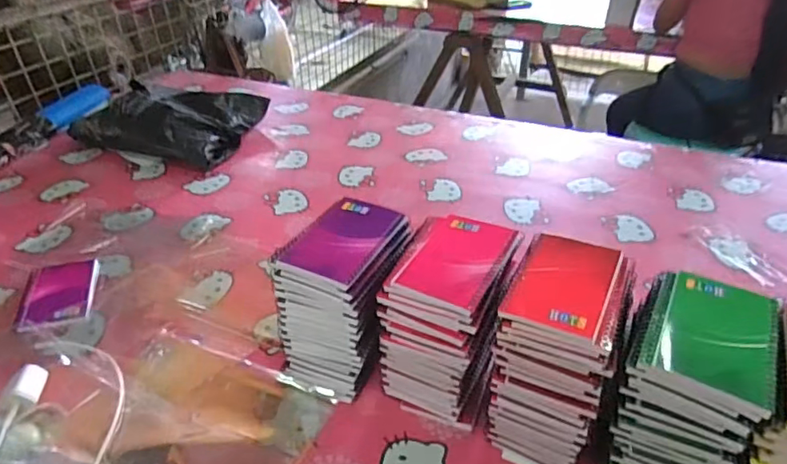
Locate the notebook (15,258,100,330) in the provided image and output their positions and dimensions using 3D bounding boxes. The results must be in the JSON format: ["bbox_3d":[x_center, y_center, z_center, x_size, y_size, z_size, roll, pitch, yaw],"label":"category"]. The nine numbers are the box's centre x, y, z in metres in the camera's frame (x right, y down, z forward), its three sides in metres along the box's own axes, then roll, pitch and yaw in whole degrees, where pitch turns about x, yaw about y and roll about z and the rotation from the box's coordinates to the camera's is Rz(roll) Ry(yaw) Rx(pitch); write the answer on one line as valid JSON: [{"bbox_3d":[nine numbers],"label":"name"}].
[{"bbox_3d":[-0.466,0.083,0.754,0.091,0.008,0.138,-11,37,-15],"label":"notebook"}]

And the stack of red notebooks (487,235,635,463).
[{"bbox_3d":[0.161,0.123,0.540,0.100,0.183,0.141,16,39,20],"label":"stack of red notebooks"}]

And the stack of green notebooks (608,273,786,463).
[{"bbox_3d":[0.264,0.153,0.494,0.105,0.184,0.123,21,41,26],"label":"stack of green notebooks"}]

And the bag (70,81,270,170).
[{"bbox_3d":[-0.470,-0.245,1.139,0.343,0.085,0.247,13,38,17],"label":"bag"}]

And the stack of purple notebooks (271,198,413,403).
[{"bbox_3d":[-0.051,0.077,0.608,0.099,0.183,0.130,15,38,19],"label":"stack of purple notebooks"}]

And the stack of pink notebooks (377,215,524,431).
[{"bbox_3d":[0.060,0.096,0.581,0.103,0.182,0.134,17,39,21],"label":"stack of pink notebooks"}]

